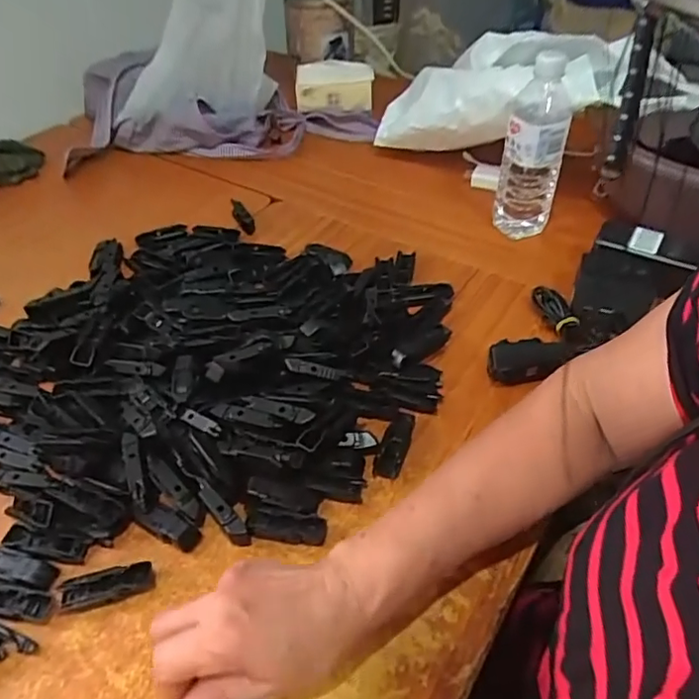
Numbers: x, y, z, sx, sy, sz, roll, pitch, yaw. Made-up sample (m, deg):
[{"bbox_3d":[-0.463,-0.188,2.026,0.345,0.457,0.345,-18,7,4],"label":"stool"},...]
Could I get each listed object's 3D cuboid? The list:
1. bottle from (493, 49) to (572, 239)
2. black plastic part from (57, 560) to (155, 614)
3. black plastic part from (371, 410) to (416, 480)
[{"bbox_3d":[0.213,-0.223,0.658,0.069,0.193,0.053,14,47,15],"label":"bottle"},{"bbox_3d":[-0.179,0.175,0.415,0.065,0.013,0.023,-10,45,-10],"label":"black plastic part"},{"bbox_3d":[0.041,0.081,0.495,0.023,0.012,0.069,14,46,14],"label":"black plastic part"}]

